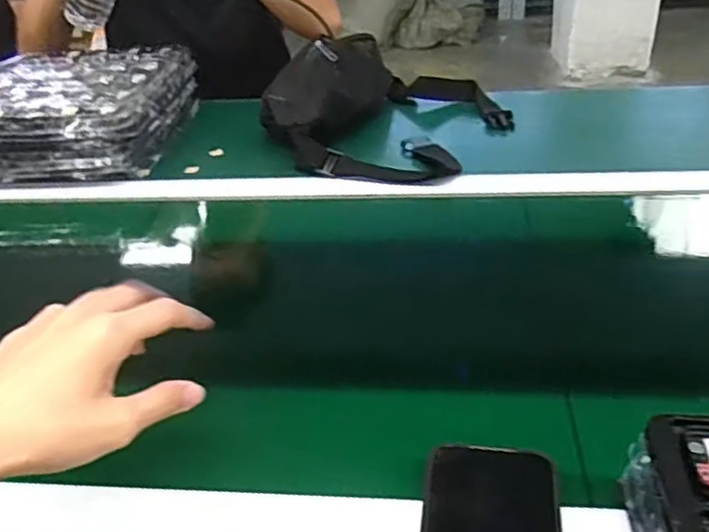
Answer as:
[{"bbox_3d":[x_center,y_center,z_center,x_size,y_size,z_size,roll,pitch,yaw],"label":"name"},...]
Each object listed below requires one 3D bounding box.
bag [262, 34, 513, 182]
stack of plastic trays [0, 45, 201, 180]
[{"bbox_3d":[0.043,-0.220,0.872,0.322,0.102,0.303,2,35,9],"label":"bag"},{"bbox_3d":[-0.387,-0.215,0.912,0.268,0.092,0.267,-1,34,5],"label":"stack of plastic trays"}]

